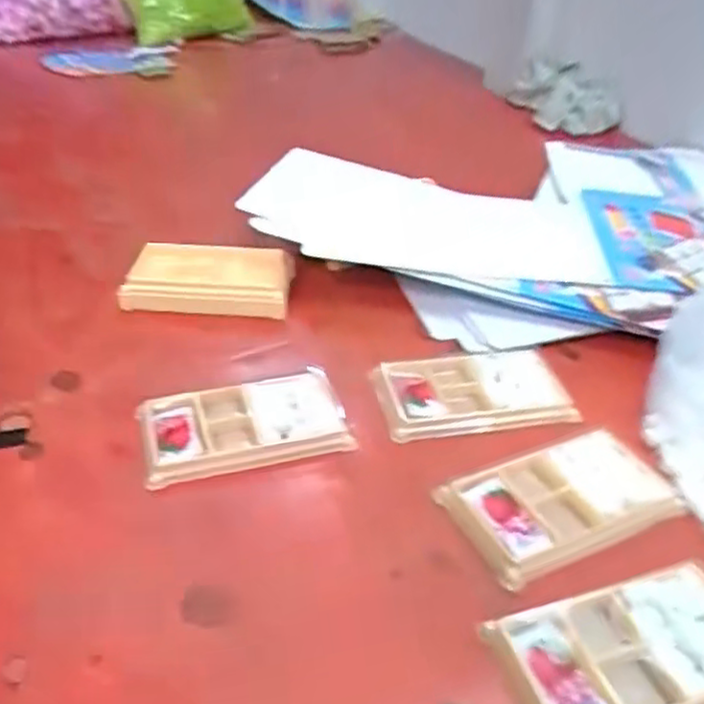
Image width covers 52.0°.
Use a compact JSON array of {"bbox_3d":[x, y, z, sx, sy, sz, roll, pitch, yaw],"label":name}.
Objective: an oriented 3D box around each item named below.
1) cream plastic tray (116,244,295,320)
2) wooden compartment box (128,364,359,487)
[{"bbox_3d":[-0.124,-0.067,0.639,0.137,0.030,0.091,1,35,1],"label":"cream plastic tray"},{"bbox_3d":[-0.074,0.048,0.493,0.134,0.018,0.077,-11,37,-16],"label":"wooden compartment box"}]

